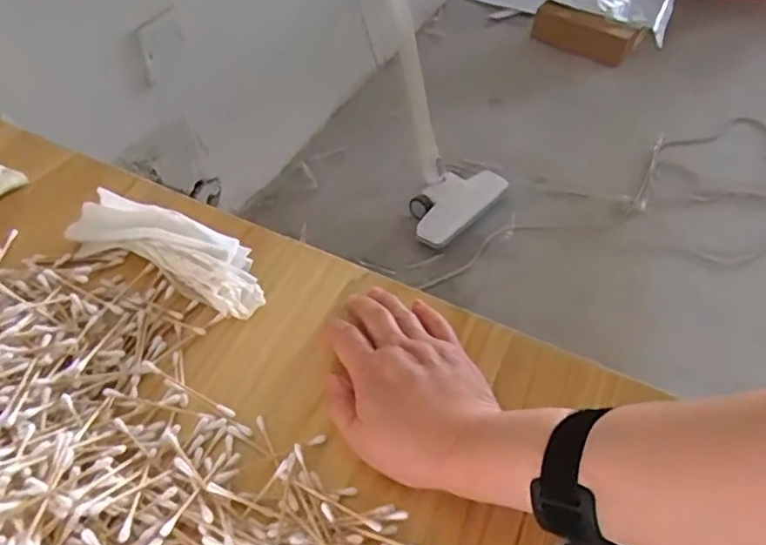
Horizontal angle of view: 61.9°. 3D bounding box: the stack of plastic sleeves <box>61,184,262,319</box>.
[{"bbox_3d":[-0.168,-0.020,0.507,0.172,0.030,0.056,21,53,13],"label":"stack of plastic sleeves"}]

